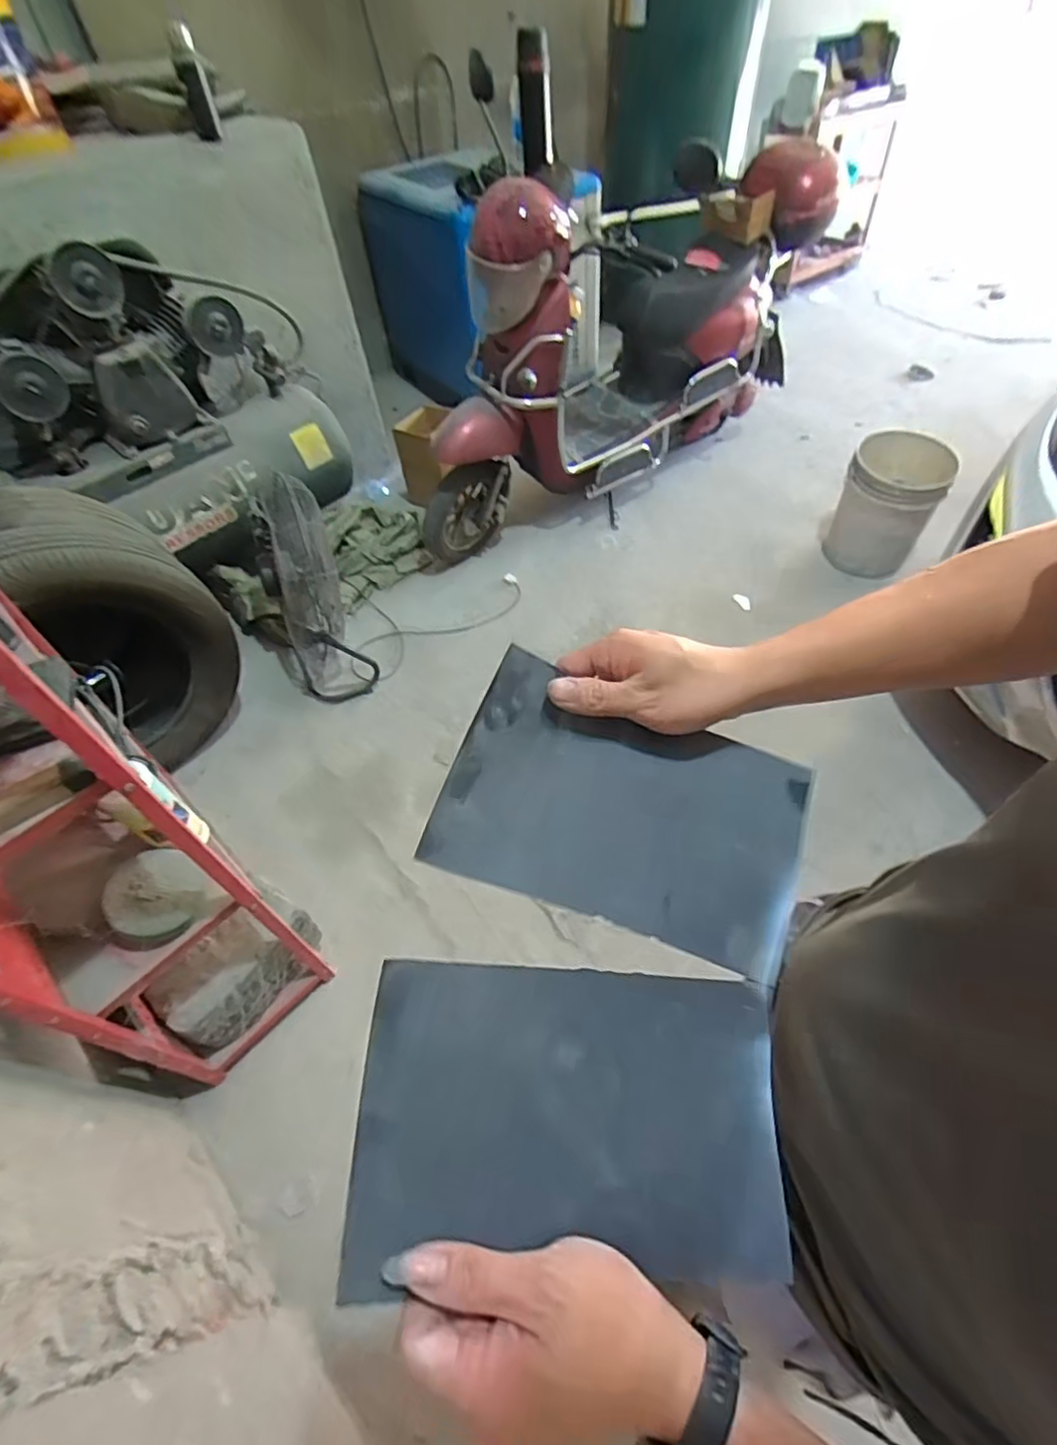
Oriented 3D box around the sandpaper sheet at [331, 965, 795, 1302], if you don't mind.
[{"bbox_3d":[0.029,0.203,0.324,0.225,0.010,0.136,9,67,-13],"label":"sandpaper sheet"}]

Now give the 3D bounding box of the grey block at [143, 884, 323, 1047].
[{"bbox_3d":[-0.593,0.514,1.304,0.152,0.165,0.306,34,62,27],"label":"grey block"}]

